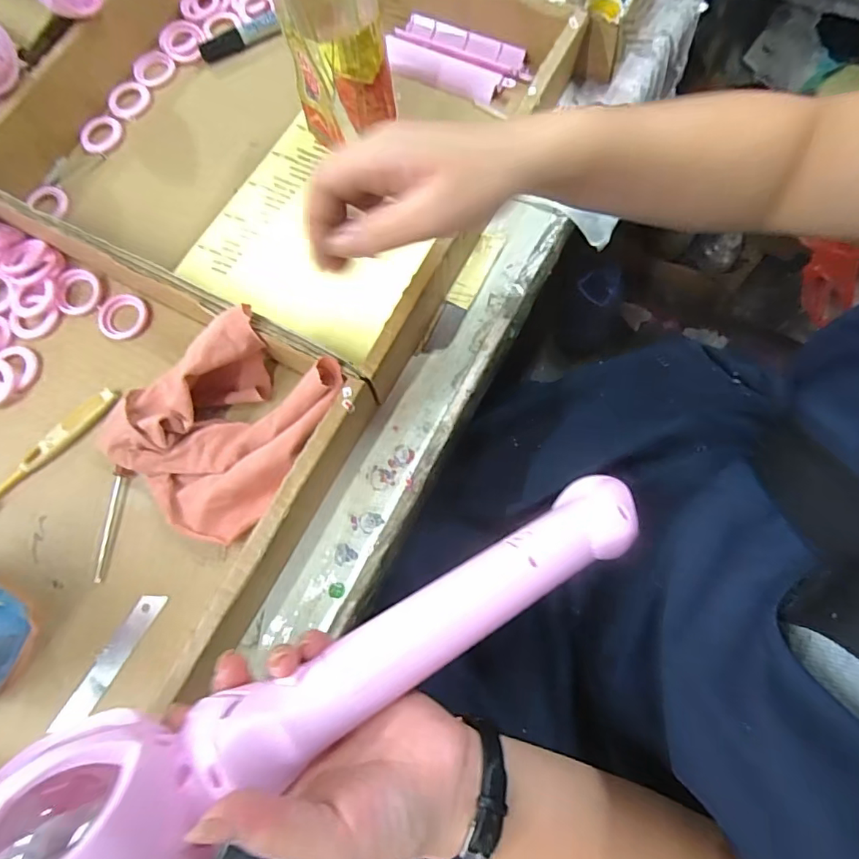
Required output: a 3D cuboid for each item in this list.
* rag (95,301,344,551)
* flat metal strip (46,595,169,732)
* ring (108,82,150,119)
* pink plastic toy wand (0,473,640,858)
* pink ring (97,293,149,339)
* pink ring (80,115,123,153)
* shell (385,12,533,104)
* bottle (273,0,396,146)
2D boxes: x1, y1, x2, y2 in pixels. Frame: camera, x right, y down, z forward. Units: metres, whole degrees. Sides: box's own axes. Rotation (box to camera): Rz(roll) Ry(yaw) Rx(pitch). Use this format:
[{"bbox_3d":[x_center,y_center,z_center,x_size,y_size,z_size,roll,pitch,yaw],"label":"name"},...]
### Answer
[{"bbox_3d":[-0.146,-0.008,0.350,0.135,0.061,0.136,33,79,10],"label":"rag"},{"bbox_3d":[-0.206,0.149,0.337,0.019,0.007,0.092,24,73,18],"label":"flat metal strip"},{"bbox_3d":[-0.268,-0.294,0.462,0.037,0.006,0.037,-1,75,2],"label":"ring"},{"bbox_3d":[-0.030,0.113,0.241,0.347,0.061,0.076,-22,76,-29],"label":"pink plastic toy wand"},{"bbox_3d":[-0.240,-0.089,0.404,0.040,0.005,0.037,-1,75,2],"label":"pink ring"},{"bbox_3d":[-0.288,-0.259,0.456,0.037,0.005,0.031,-44,78,-9],"label":"pink ring"},{"bbox_3d":[0.024,-0.325,0.453,0.121,0.017,0.060,24,77,8],"label":"shell"},{"bbox_3d":[-0.062,-0.273,0.352,0.058,0.182,0.062,36,79,10],"label":"bottle"}]

